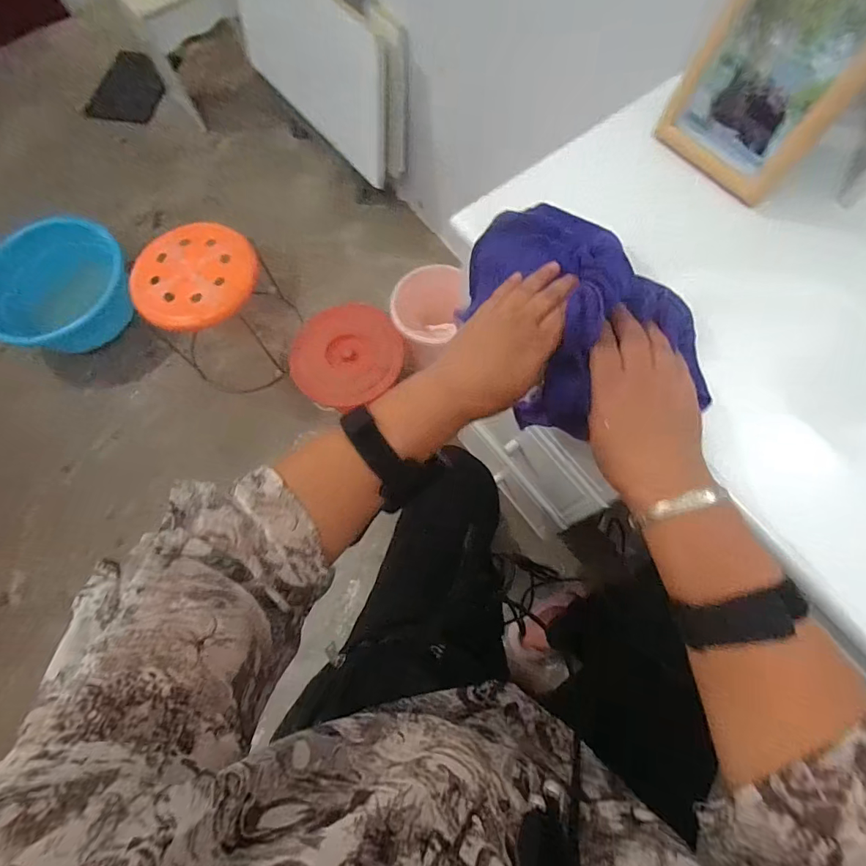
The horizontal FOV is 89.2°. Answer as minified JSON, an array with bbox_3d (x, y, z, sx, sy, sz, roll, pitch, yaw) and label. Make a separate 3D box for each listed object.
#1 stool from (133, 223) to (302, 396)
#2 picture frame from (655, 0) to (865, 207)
[{"bbox_3d":[-0.537,-0.320,1.146,0.274,0.375,0.300,-1,71,2],"label":"stool"},{"bbox_3d":[0.274,-0.295,0.347,0.020,0.180,0.132,-33,72,-25],"label":"picture frame"}]

